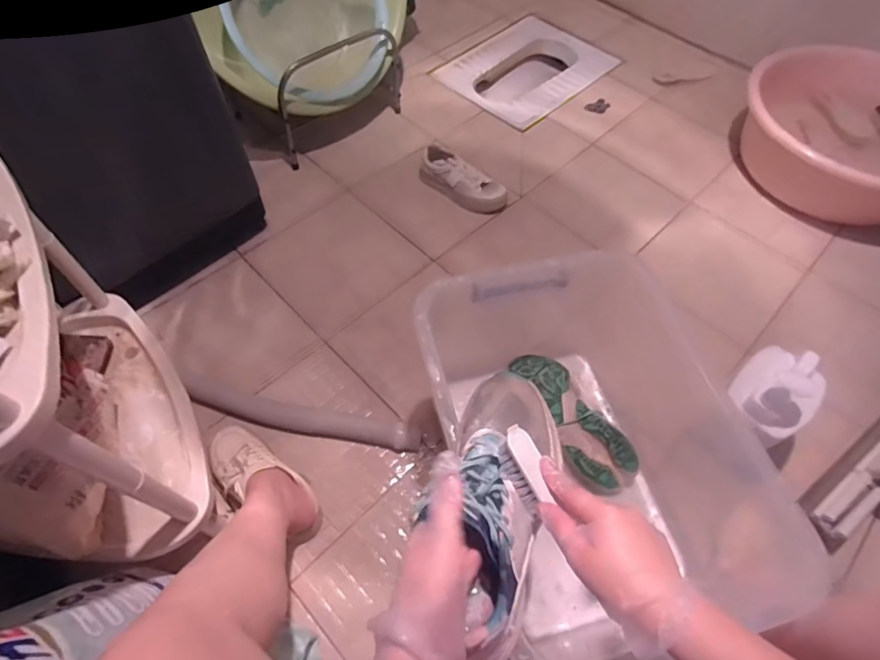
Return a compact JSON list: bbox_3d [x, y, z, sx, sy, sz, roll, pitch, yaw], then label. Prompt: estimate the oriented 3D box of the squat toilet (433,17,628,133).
[{"bbox_3d":[0.267,-0.790,1.509,0.474,0.118,0.401,-40,67,-21],"label":"squat toilet"}]

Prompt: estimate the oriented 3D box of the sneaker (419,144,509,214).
[{"bbox_3d":[0.053,-0.353,1.143,0.222,0.076,0.086,34,65,18],"label":"sneaker"}]

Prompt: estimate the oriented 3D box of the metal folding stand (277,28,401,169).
[{"bbox_3d":[-0.247,-0.585,1.199,0.386,0.222,0.090,-38,66,-20],"label":"metal folding stand"}]

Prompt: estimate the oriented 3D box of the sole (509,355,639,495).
[{"bbox_3d":[0.204,0.139,0.772,0.109,0.054,0.258,-29,64,-17],"label":"sole"}]

